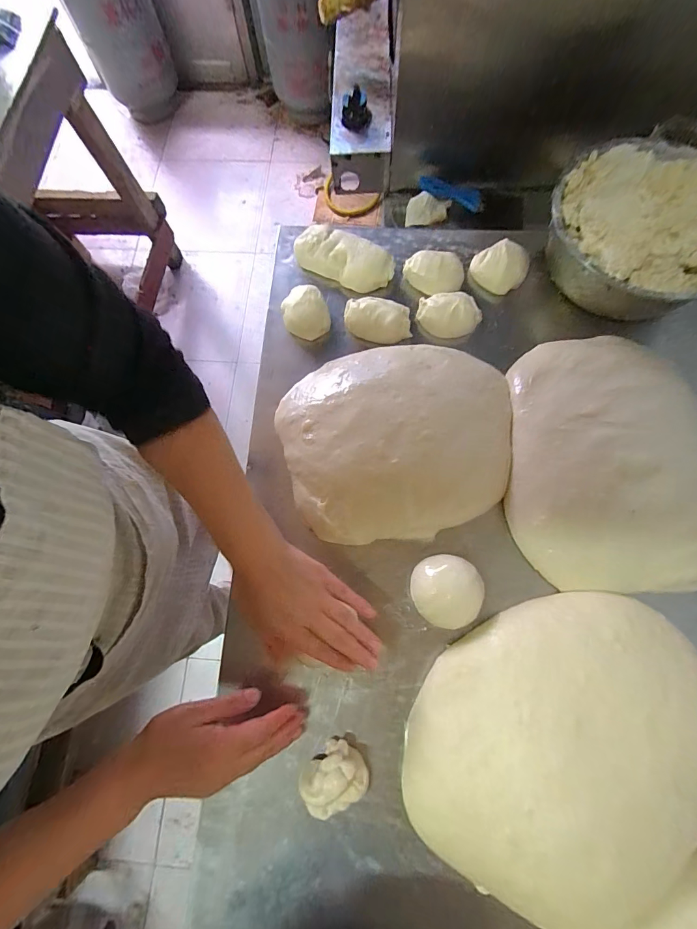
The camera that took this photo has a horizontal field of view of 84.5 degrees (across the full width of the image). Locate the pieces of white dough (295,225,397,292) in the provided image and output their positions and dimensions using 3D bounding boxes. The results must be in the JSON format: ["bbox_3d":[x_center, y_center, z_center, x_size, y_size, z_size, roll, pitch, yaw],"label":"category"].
[{"bbox_3d":[-0.006,-0.297,0.548,0.144,0.031,0.060,26,76,9],"label":"pieces of white dough"}]

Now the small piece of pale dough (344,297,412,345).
[{"bbox_3d":[0.039,-0.200,0.521,0.086,0.029,0.058,2,74,2],"label":"small piece of pale dough"}]

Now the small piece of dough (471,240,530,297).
[{"bbox_3d":[0.214,-0.281,0.547,0.076,0.046,0.056,26,76,9],"label":"small piece of dough"}]

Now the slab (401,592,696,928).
[{"bbox_3d":[0.203,0.277,0.365,0.300,0.052,0.246,-32,75,-7],"label":"slab"}]

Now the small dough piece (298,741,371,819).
[{"bbox_3d":[-0.015,0.316,0.381,0.062,0.027,0.053,-39,77,-9],"label":"small dough piece"}]

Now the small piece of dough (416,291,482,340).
[{"bbox_3d":[0.137,-0.206,0.524,0.081,0.034,0.051,2,74,2],"label":"small piece of dough"}]

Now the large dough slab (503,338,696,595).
[{"bbox_3d":[0.307,-0.016,0.450,0.231,0.058,0.315,3,74,3],"label":"large dough slab"}]

